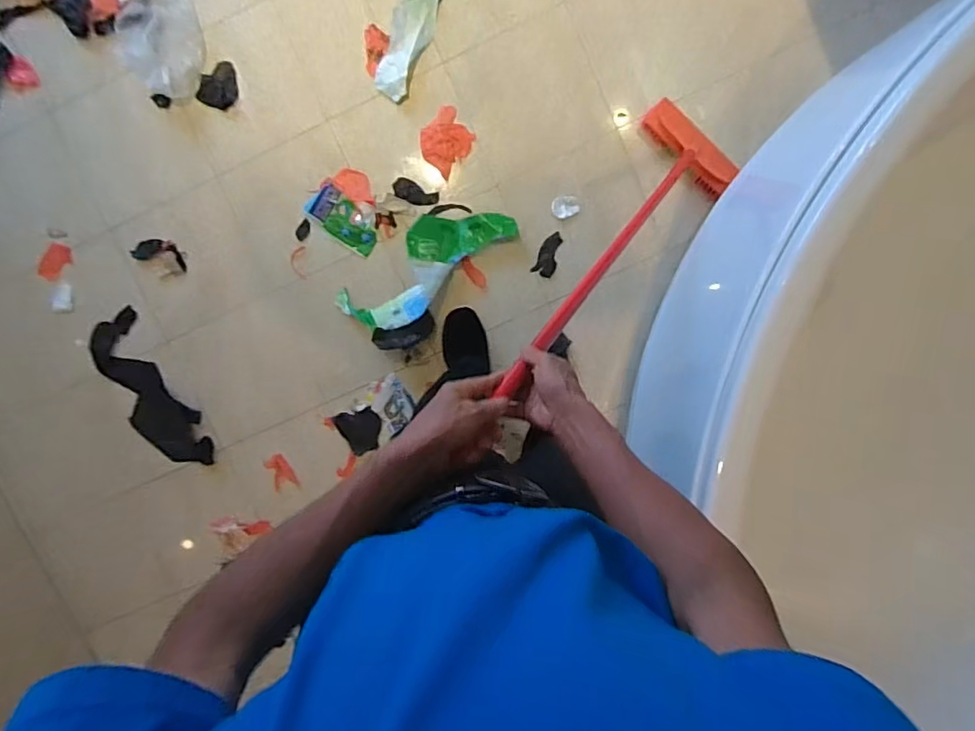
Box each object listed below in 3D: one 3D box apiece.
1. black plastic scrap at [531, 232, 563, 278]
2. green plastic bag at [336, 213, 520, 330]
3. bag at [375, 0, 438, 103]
[{"bbox_3d":[0.151,-0.267,1.299,0.052,0.009,0.107,25,98,0],"label":"black plastic scrap"},{"bbox_3d":[-0.150,-0.236,1.265,0.447,0.078,0.165,-39,93,7],"label":"green plastic bag"},{"bbox_3d":[-0.184,-0.749,1.235,0.088,0.023,0.259,25,98,0],"label":"bag"}]

